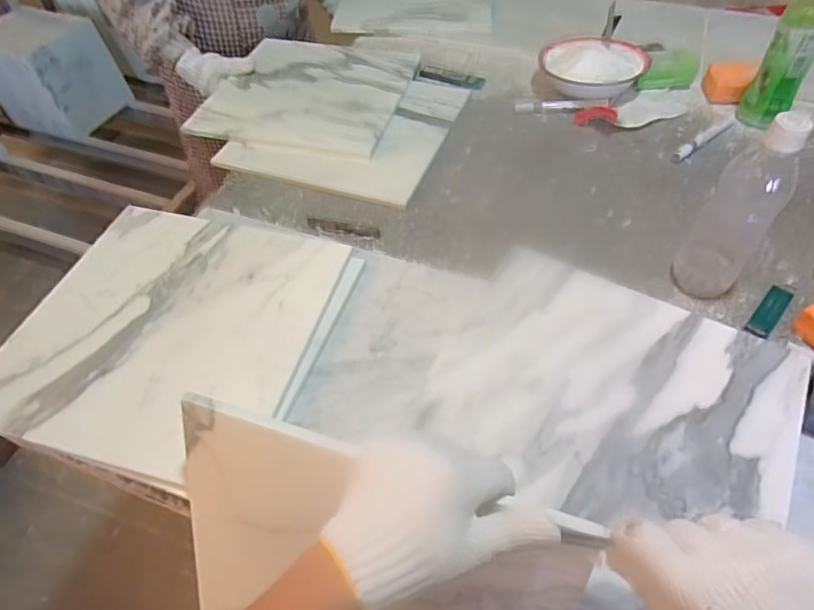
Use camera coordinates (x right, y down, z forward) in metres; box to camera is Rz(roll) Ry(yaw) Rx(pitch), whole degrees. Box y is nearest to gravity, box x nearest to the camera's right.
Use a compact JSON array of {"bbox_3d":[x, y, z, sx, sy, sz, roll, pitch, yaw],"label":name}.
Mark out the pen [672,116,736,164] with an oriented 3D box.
[{"bbox_3d":[0.432,-0.246,0.768,0.144,0.015,0.016,-34,57,-21],"label":"pen"}]

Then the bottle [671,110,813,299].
[{"bbox_3d":[0.336,-0.097,0.534,0.067,0.197,0.054,33,60,26],"label":"bottle"}]

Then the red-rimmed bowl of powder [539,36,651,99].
[{"bbox_3d":[0.296,-0.374,0.850,0.157,0.053,0.135,-9,51,-3],"label":"red-rimmed bowl of powder"}]

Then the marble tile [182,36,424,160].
[{"bbox_3d":[-0.151,-0.349,0.858,0.288,0.012,0.300,13,53,10],"label":"marble tile"}]

